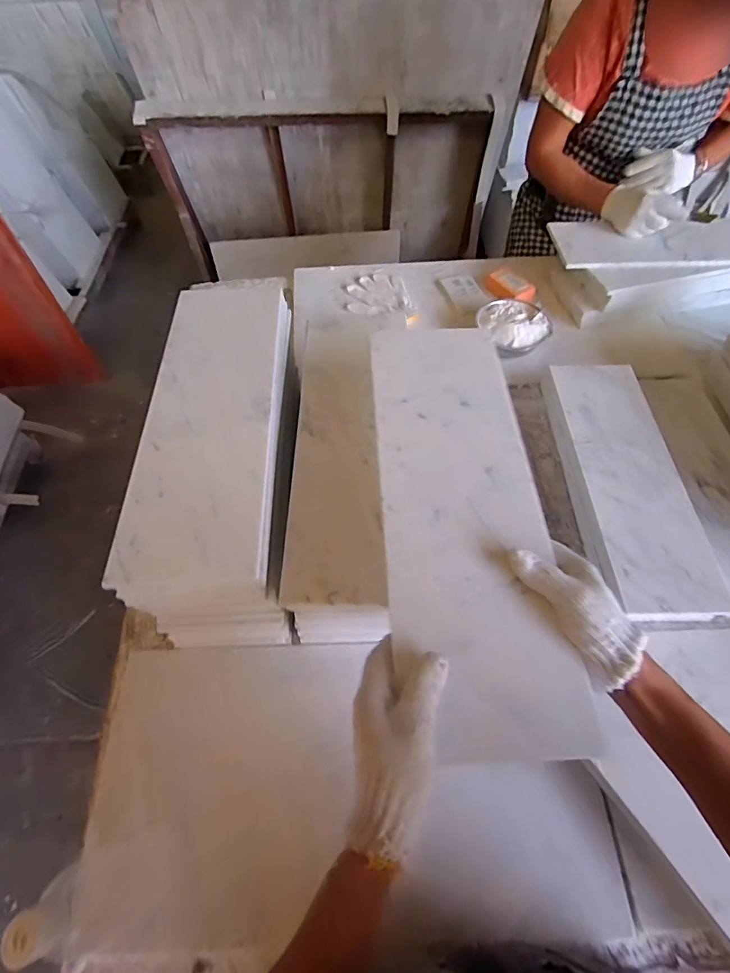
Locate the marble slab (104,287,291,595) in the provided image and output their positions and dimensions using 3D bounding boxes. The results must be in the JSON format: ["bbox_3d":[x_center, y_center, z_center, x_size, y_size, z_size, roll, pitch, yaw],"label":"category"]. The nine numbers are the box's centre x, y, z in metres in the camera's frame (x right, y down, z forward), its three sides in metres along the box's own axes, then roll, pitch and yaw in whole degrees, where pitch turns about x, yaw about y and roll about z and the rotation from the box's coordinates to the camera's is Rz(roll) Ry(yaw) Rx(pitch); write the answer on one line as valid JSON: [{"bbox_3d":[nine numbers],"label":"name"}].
[{"bbox_3d":[-0.191,-0.097,0.545,0.157,0.029,0.452,-4,61,0],"label":"marble slab"}]

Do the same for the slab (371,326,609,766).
[{"bbox_3d":[0.091,0.000,0.423,0.149,0.013,0.449,-4,58,0],"label":"slab"}]

